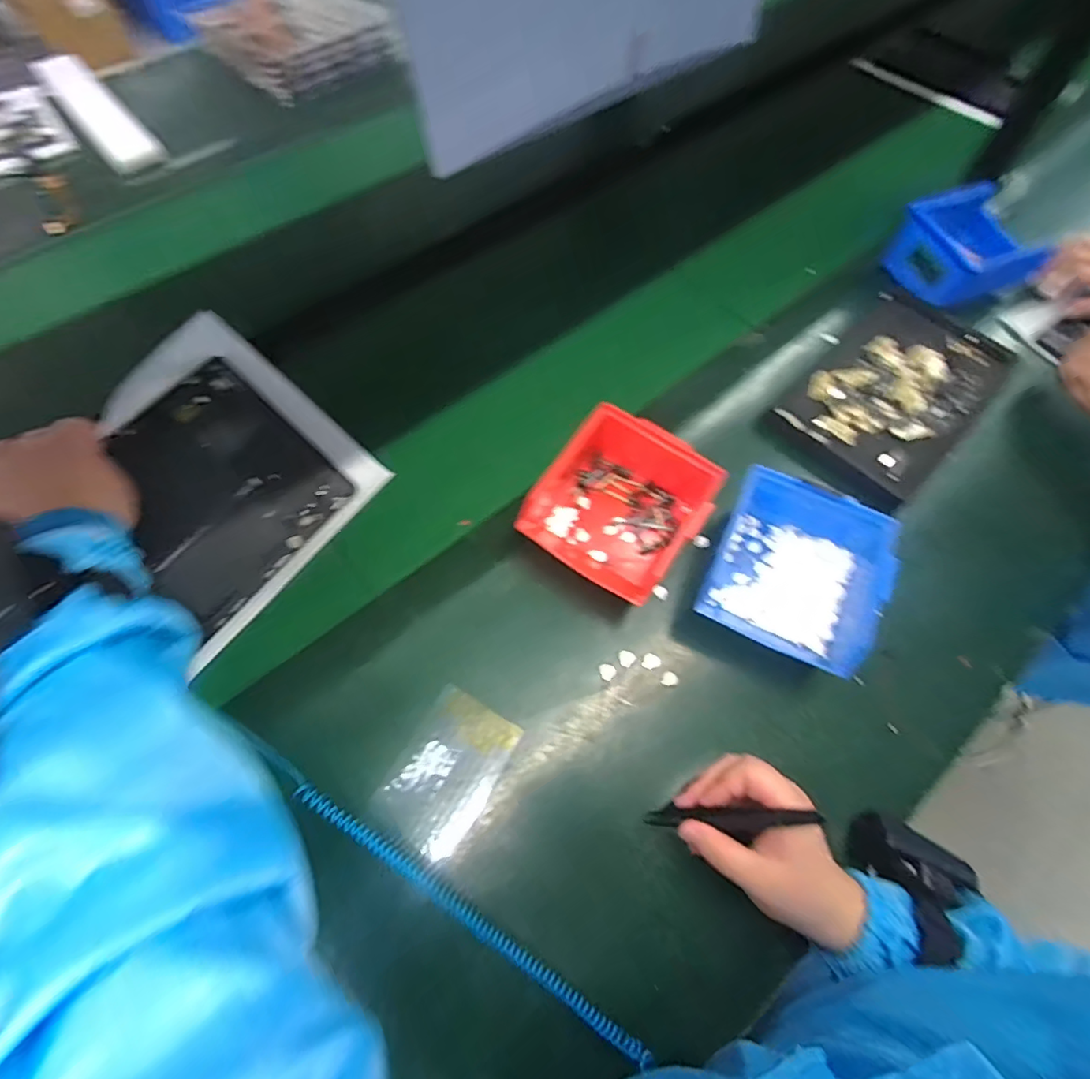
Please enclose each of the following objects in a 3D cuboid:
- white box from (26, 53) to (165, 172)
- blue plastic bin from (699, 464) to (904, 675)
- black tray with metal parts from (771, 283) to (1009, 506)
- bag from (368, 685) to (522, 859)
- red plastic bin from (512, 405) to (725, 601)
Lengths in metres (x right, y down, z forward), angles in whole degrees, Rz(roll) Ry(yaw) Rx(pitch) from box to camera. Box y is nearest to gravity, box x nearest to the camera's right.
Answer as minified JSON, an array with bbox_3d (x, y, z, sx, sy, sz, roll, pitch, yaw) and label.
[{"bbox_3d":[-0.658,-0.628,0.797,0.068,0.030,0.366,-37,68,-19],"label":"white box"},{"bbox_3d":[0.204,0.029,0.450,0.126,0.068,0.134,24,66,11],"label":"blue plastic bin"},{"bbox_3d":[0.353,-0.157,0.555,0.150,0.034,0.252,40,69,17],"label":"black tray with metal parts"},{"bbox_3d":[-0.072,0.169,0.402,0.069,0.013,0.108,27,66,12],"label":"bag"},{"bbox_3d":[0.060,-0.032,0.476,0.142,0.077,0.136,31,67,13],"label":"red plastic bin"}]

